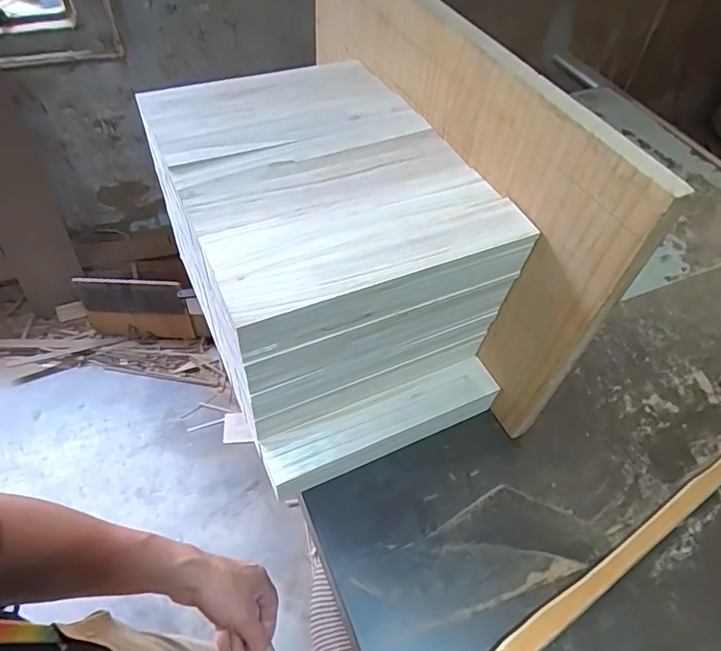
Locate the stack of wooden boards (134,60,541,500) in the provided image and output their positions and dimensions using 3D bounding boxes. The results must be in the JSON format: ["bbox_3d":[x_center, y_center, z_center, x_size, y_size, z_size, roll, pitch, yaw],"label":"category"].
[{"bbox_3d":[-0.050,-0.097,0.638,0.298,0.253,0.438,-18,55,-20],"label":"stack of wooden boards"}]

